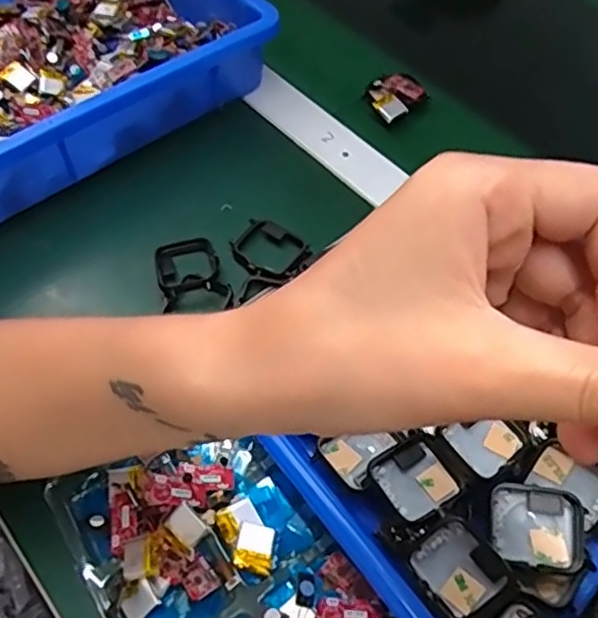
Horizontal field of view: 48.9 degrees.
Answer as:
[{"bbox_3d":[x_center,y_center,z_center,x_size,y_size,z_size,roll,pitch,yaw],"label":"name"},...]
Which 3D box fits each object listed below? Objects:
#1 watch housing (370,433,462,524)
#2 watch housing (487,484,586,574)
[{"bbox_3d":[0.055,0.082,0.311,0.034,0.017,0.035,-28,60,-19],"label":"watch housing"},{"bbox_3d":[0.109,0.099,0.298,0.041,0.010,0.036,5,55,2],"label":"watch housing"}]

